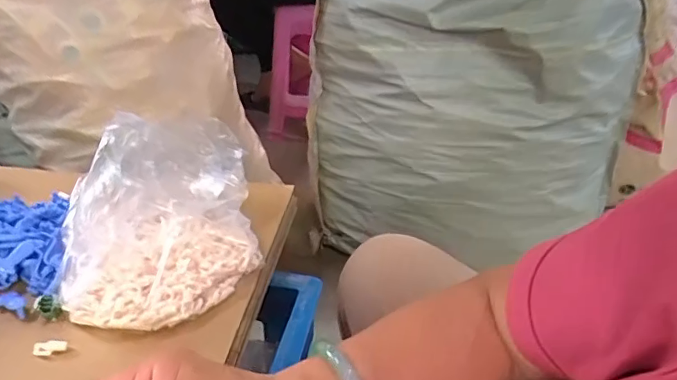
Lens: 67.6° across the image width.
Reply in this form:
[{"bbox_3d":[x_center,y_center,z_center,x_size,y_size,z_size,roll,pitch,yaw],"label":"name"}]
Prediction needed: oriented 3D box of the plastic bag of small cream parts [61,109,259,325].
[{"bbox_3d":[-0.168,0.013,0.470,0.173,0.115,0.195,-9,31,-15],"label":"plastic bag of small cream parts"}]

